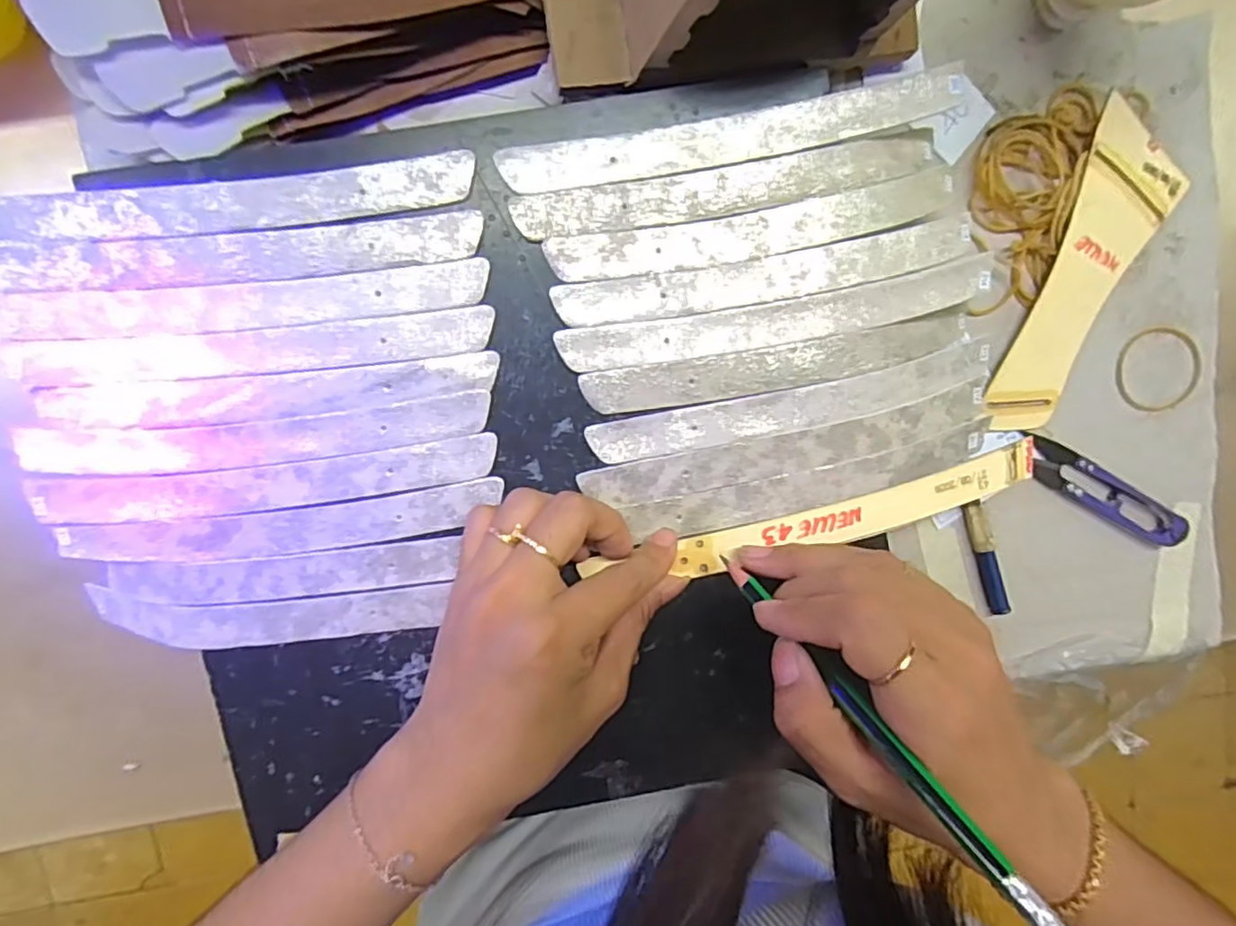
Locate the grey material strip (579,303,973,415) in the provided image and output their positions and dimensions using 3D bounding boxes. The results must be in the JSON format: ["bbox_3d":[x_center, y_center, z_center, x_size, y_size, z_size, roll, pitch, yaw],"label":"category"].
[{"bbox_3d":[0.077,-0.045,0.278,0.183,0.029,0.021,-11,98,-2],"label":"grey material strip"}]

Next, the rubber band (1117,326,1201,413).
[{"bbox_3d":[0.283,-0.049,0.324,0.045,0.004,0.044,0,97,-3],"label":"rubber band"}]

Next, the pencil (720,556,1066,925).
[{"bbox_3d":[0.081,0.081,0.212,0.011,0.143,0.006,-41,140,3],"label":"pencil"}]

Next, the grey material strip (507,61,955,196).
[{"bbox_3d":[0.049,-0.133,0.251,0.190,0.004,0.022,-12,98,-2],"label":"grey material strip"}]

